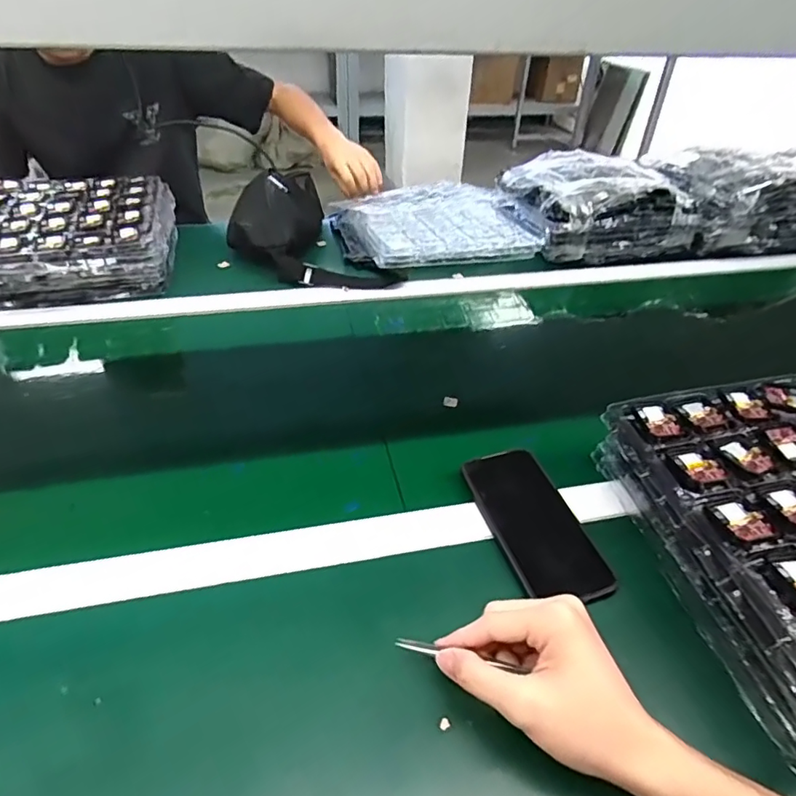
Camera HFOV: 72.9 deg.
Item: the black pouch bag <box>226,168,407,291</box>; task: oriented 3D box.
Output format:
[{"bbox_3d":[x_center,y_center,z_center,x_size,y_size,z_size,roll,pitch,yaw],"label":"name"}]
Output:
[{"bbox_3d":[-0.160,-0.280,0.906,0.209,0.112,0.326,-21,45,-26],"label":"black pouch bag"}]

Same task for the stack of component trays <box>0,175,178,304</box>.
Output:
[{"bbox_3d":[-0.503,-0.256,0.843,0.271,0.101,0.272,-6,40,-11],"label":"stack of component trays"}]

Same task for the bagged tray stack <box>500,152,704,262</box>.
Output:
[{"bbox_3d":[0.370,-0.385,1.042,0.296,0.115,0.281,-7,41,-12],"label":"bagged tray stack"}]

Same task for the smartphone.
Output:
[{"bbox_3d":[0.124,0.109,0.489,0.078,0.015,0.159,-10,44,-17],"label":"smartphone"}]

